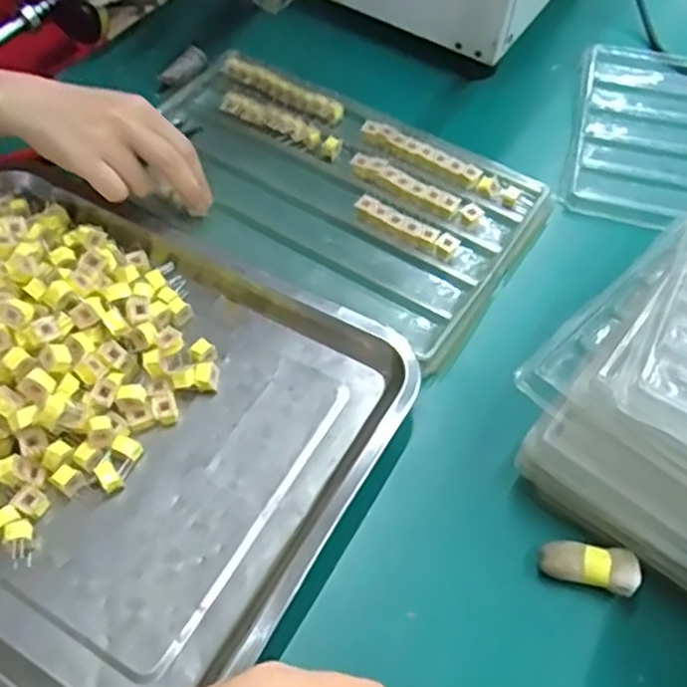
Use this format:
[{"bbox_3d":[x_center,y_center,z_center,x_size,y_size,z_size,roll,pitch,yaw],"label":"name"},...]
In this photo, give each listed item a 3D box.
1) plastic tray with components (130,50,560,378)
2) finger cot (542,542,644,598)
[{"bbox_3d":[-0.015,-0.125,0.546,0.320,0.024,0.190,32,62,19],"label":"plastic tray with components"},{"bbox_3d":[0.134,0.124,0.380,0.049,0.027,0.023,15,57,10],"label":"finger cot"}]

